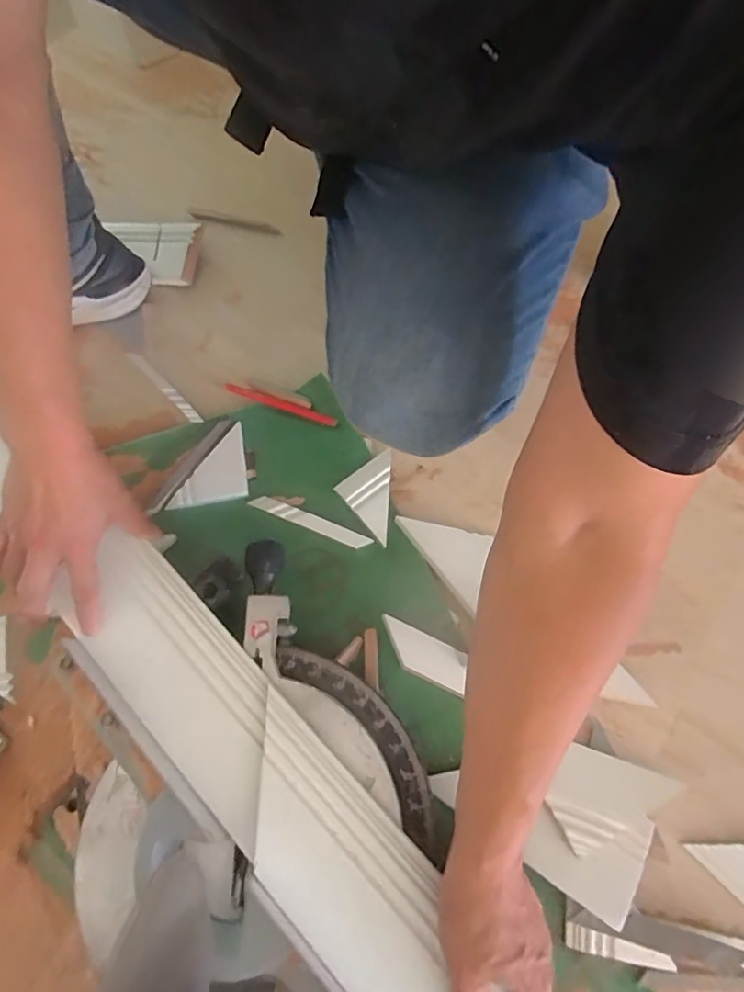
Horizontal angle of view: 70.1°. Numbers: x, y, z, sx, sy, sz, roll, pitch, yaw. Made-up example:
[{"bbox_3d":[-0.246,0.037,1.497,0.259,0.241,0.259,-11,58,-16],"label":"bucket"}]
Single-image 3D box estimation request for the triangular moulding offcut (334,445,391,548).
[{"bbox_3d":[0.013,0.000,0.623,0.080,0.015,0.087,-37,74,-16],"label":"triangular moulding offcut"}]

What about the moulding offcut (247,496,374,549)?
[{"bbox_3d":[-0.071,0.029,0.610,0.143,0.007,0.018,21,68,6],"label":"moulding offcut"}]

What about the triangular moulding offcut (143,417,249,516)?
[{"bbox_3d":[-0.207,-0.037,0.630,0.109,0.008,0.100,-9,69,-7],"label":"triangular moulding offcut"}]

